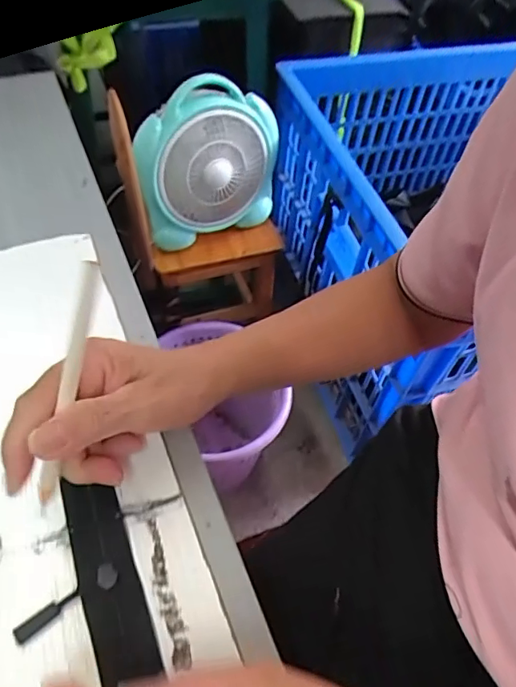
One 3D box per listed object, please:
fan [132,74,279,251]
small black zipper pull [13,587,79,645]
[{"bbox_3d":[-0.079,-0.284,0.829,0.236,0.219,0.096,-26,60,-23],"label":"fan"},{"bbox_3d":[-0.111,0.142,0.278,0.036,0.004,0.009,-35,63,-27],"label":"small black zipper pull"}]

